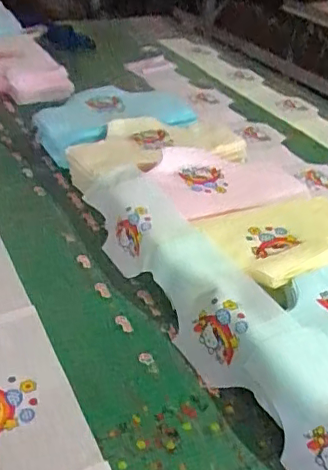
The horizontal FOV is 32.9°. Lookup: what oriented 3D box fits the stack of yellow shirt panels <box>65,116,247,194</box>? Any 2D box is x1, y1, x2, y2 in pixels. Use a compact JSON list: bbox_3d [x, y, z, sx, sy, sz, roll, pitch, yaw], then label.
[{"bbox_3d":[-0.013,-0.163,1.067,0.339,0.072,0.172,-19,43,-30],"label":"stack of yellow shirt panels"}]

